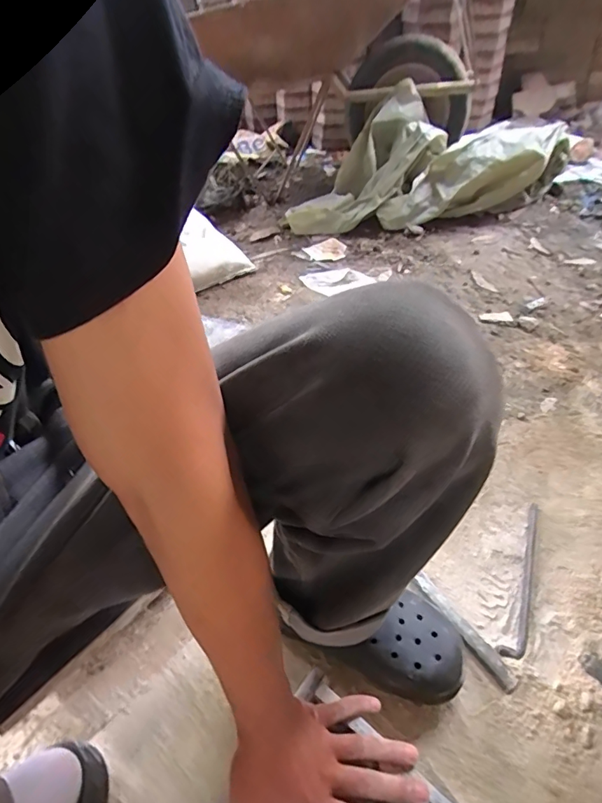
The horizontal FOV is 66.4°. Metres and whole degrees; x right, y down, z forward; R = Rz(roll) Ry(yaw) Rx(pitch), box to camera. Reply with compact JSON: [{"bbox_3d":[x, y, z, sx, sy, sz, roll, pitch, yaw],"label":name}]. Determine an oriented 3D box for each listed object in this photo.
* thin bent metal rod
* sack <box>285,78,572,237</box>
[{"bbox_3d":[0.315,0.245,0.640,0.031,0.010,0.231,18,50,24],"label":"thin bent metal rod"},{"bbox_3d":[0.369,-0.674,1.329,0.769,0.304,0.315,2,49,12],"label":"sack"}]

